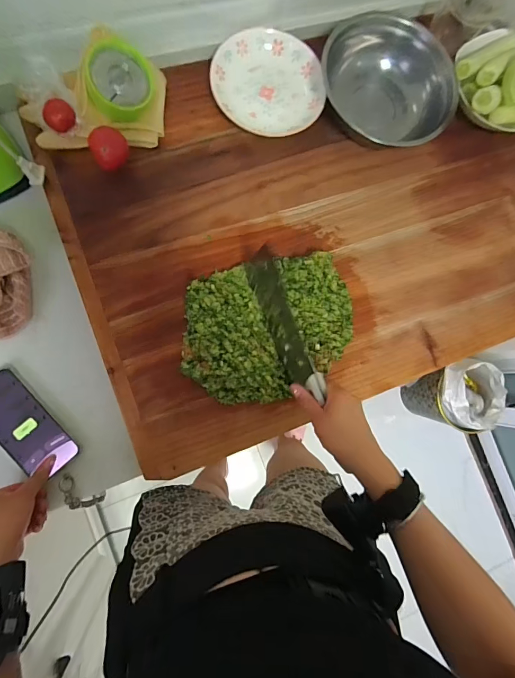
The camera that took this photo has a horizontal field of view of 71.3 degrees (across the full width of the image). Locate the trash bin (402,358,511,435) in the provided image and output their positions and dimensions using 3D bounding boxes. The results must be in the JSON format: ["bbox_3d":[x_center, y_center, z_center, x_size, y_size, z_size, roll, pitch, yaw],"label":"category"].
[{"bbox_3d":[0.678,0.189,1.251,0.208,0.285,0.219,4,83,-9],"label":"trash bin"}]

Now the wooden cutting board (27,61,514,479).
[{"bbox_3d":[0.190,-0.203,0.584,0.930,0.028,0.526,-20,89,-9],"label":"wooden cutting board"}]

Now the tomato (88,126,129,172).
[{"bbox_3d":[-0.206,-0.265,0.505,0.048,0.050,0.048,1,83,-9],"label":"tomato"}]

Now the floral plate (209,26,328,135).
[{"bbox_3d":[0.017,-0.405,0.567,0.172,0.019,0.163,-9,88,-9],"label":"floral plate"}]

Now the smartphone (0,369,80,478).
[{"bbox_3d":[-0.325,0.122,0.499,0.156,0.013,0.073,45,82,-3],"label":"smartphone"}]

